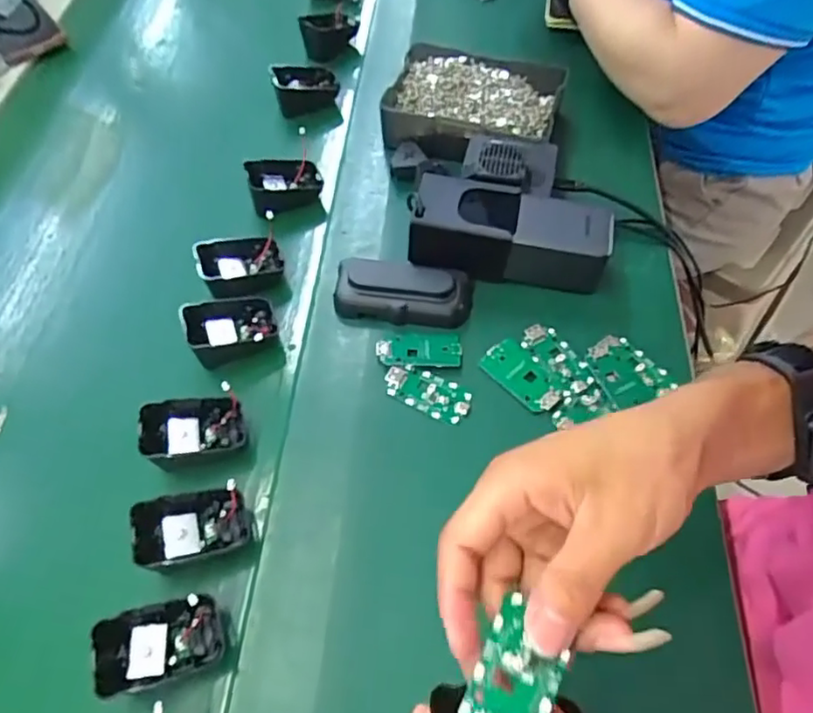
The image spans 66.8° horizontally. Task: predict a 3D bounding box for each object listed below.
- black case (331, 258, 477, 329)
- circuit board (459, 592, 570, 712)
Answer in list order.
[{"bbox_3d":[-0.002,-0.052,0.490,0.106,0.025,0.049,4,58,6],"label":"black case"},{"bbox_3d":[0.042,0.122,0.238,0.032,0.005,0.059,22,43,22],"label":"circuit board"}]

